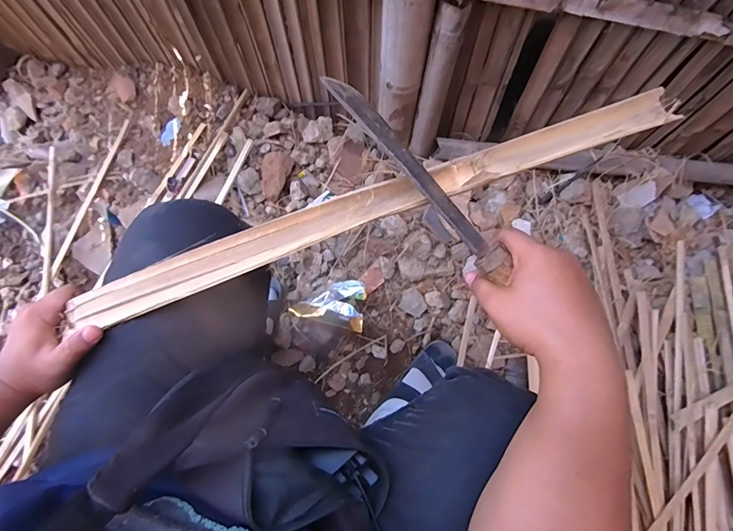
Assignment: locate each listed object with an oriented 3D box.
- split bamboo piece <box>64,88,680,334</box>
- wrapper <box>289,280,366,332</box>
[{"bbox_3d":[-0.008,-0.052,0.370,0.599,0.016,0.041,-19,76,2],"label":"split bamboo piece"},{"bbox_3d":[-0.070,0.069,0.751,0.143,0.034,0.092,15,74,2],"label":"wrapper"}]

